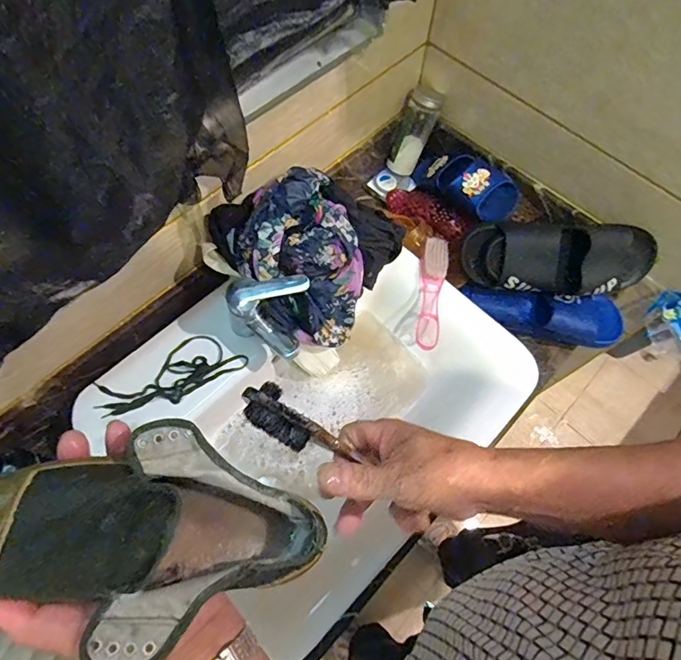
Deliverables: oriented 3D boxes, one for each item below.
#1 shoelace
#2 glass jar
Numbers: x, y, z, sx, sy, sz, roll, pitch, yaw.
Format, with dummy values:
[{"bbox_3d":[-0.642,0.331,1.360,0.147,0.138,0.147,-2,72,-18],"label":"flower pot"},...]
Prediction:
[{"bbox_3d":[-0.245,0.065,0.667,0.204,0.009,0.083,-29,70,-14],"label":"shoelace"},{"bbox_3d":[0.140,-0.379,0.883,0.062,0.158,0.052,31,42,11],"label":"glass jar"}]

